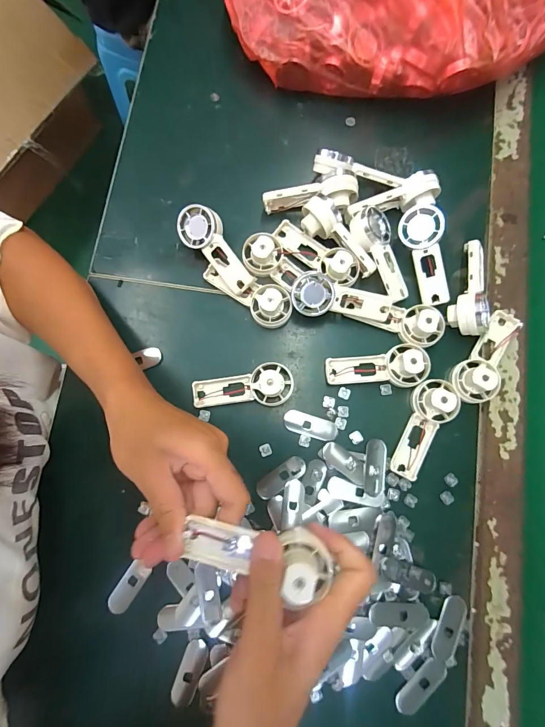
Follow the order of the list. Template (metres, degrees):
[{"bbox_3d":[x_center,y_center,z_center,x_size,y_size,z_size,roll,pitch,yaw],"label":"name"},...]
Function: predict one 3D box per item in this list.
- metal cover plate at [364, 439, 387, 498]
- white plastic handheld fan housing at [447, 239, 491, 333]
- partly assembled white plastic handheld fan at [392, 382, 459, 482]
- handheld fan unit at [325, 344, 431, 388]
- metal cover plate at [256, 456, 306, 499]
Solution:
[{"bbox_3d":[0.093,0.095,0.321,0.018,0.004,0.049,8,80,3],"label":"metal cover plate"},{"bbox_3d":[0.185,-0.071,0.336,0.033,0.035,0.090,3,80,2],"label":"white plastic handheld fan housing"},{"bbox_3d":[0.136,0.059,0.318,0.036,0.021,0.091,23,93,5],"label":"partly assembled white plastic handheld fan"},{"bbox_3d":[0.097,0.003,0.327,0.093,0.030,0.037,-3,79,1],"label":"handheld fan unit"},{"bbox_3d":[0.008,0.104,0.322,0.050,0.004,0.018,-35,81,-5],"label":"metal cover plate"}]

